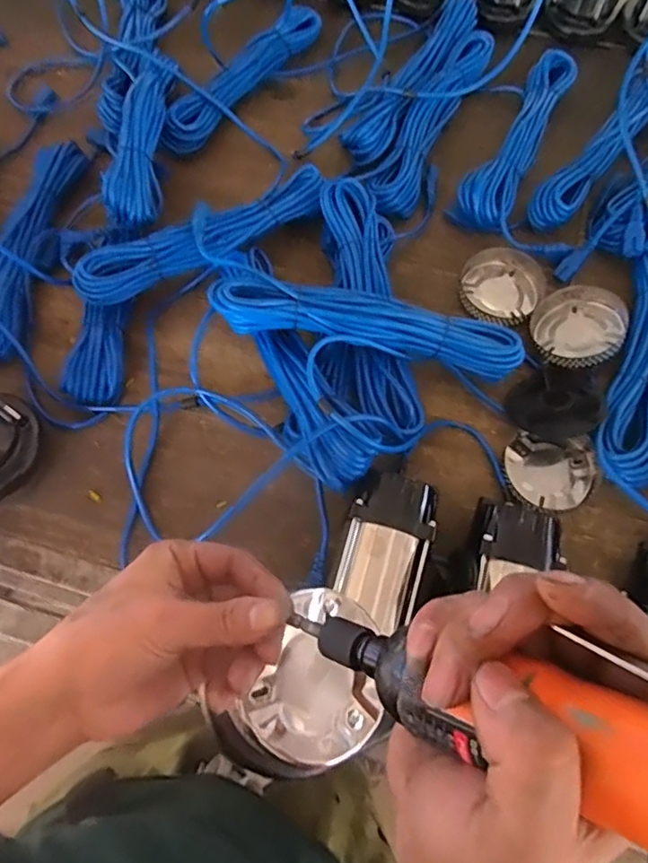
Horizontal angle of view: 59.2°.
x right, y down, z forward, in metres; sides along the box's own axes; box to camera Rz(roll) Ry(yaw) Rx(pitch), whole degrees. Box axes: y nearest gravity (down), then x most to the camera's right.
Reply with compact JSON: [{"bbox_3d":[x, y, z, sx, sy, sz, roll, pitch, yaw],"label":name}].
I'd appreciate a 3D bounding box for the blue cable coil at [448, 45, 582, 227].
[{"bbox_3d":[0.279,-0.424,0.813,0.082,0.038,0.347,27,71,11],"label":"blue cable coil"}]

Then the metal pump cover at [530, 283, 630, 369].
[{"bbox_3d":[0.313,-0.126,0.699,0.103,0.026,0.109,-21,57,16],"label":"metal pump cover"}]

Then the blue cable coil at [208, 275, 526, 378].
[{"bbox_3d":[0.050,-0.125,0.653,0.358,0.066,0.063,9,69,5],"label":"blue cable coil"}]

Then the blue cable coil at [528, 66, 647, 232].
[{"bbox_3d":[0.404,-0.415,0.788,0.058,0.051,0.346,39,74,15],"label":"blue cable coil"}]

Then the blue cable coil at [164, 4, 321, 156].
[{"bbox_3d":[-0.127,-0.548,0.882,0.070,0.044,0.339,33,72,13],"label":"blue cable coil"}]

